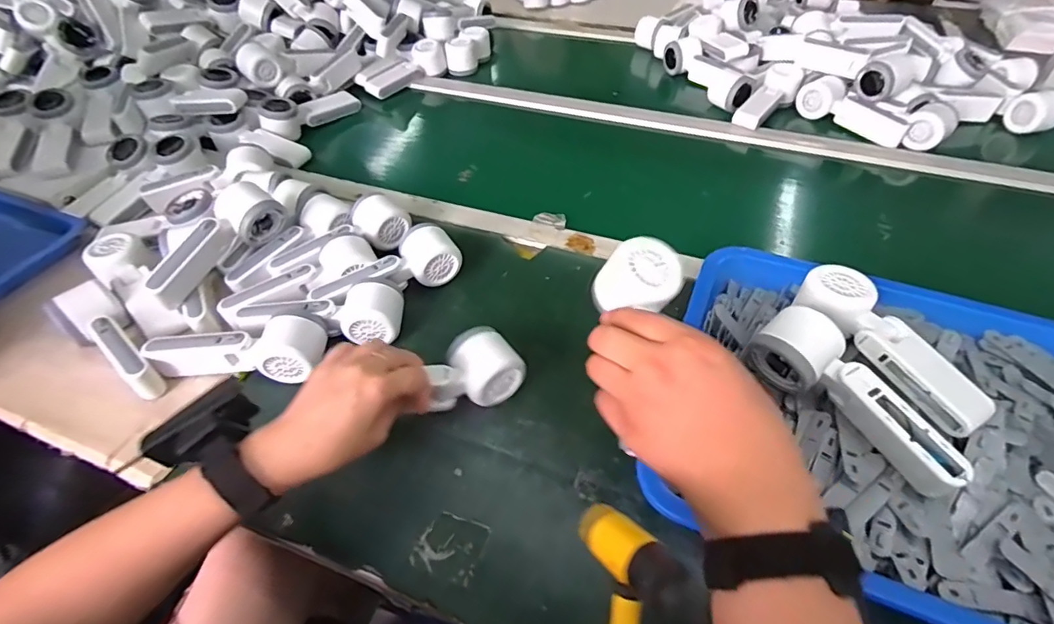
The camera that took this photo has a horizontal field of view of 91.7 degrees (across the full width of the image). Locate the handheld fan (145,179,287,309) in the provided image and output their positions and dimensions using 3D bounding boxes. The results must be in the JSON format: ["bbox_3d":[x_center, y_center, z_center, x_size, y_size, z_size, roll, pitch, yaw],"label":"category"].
[{"bbox_3d":[-0.336,-0.076,0.552,0.053,0.062,0.167,22,52,21],"label":"handheld fan"}]

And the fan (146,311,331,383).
[{"bbox_3d":[-0.285,0.037,0.509,0.164,0.062,0.056,0,47,2],"label":"fan"}]

